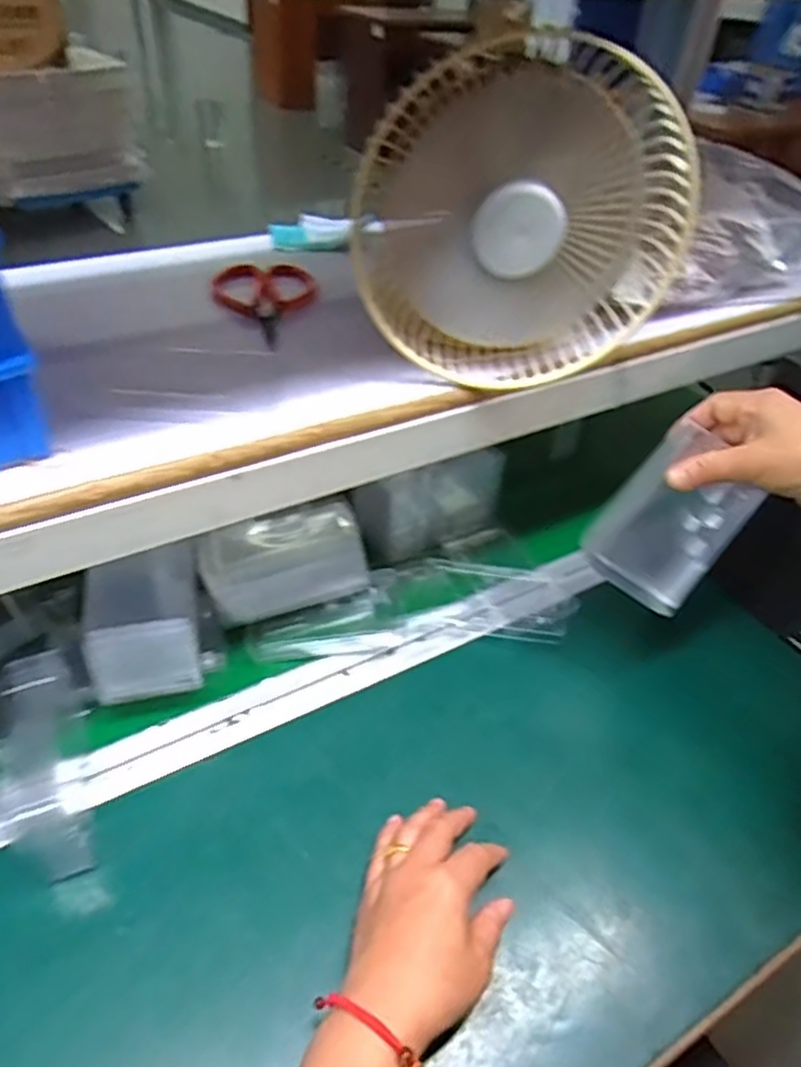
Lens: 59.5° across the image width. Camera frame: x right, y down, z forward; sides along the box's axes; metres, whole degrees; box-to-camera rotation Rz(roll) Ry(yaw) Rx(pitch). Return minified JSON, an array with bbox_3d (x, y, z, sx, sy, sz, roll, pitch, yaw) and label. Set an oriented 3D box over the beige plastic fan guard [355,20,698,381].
[{"bbox_3d":[0.073,-0.188,0.436,0.204,0.181,0.060,3,42,-2],"label":"beige plastic fan guard"}]

